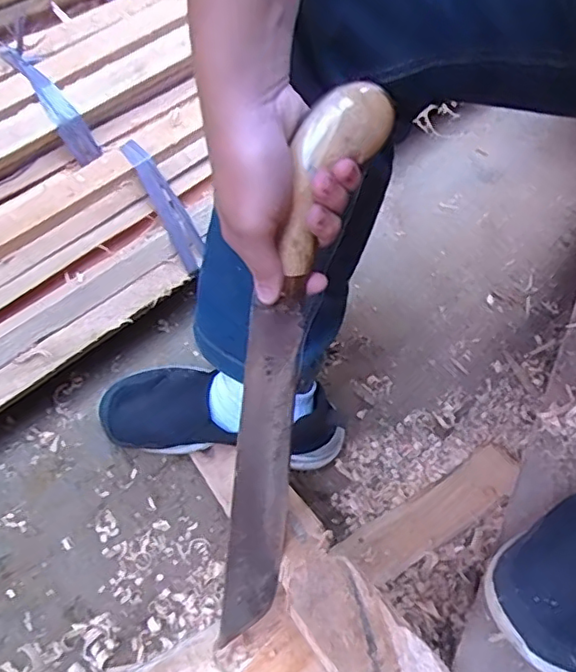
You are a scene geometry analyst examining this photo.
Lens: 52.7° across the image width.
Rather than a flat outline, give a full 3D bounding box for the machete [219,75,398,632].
[{"bbox_3d":[-0.007,0.051,0.408,0.044,0.425,0.041,27,28,32],"label":"machete"}]

